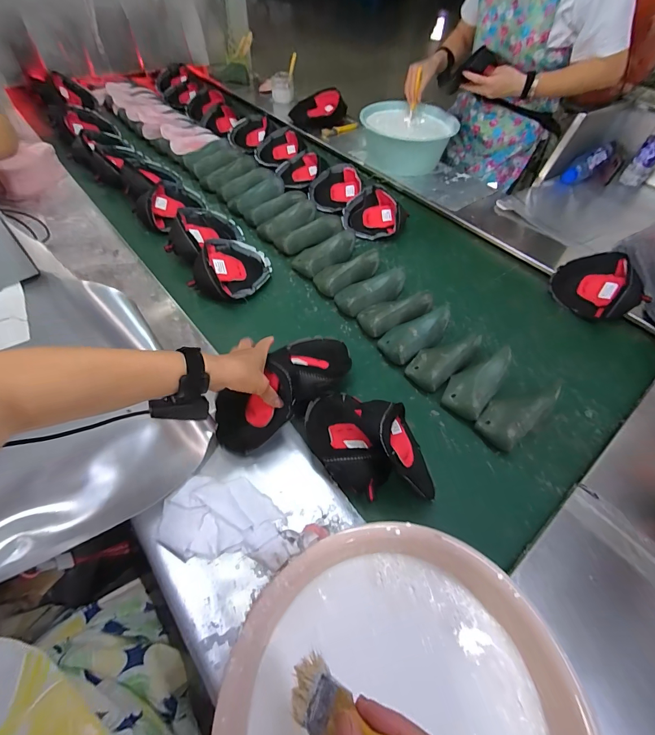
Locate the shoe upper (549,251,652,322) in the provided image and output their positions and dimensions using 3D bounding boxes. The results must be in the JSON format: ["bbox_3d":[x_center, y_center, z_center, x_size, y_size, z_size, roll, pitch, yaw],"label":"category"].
[{"bbox_3d":[0.627,-0.187,0.830,0.169,0.030,0.155,-12,70,17],"label":"shoe upper"}]

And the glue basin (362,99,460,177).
[{"bbox_3d":[0.277,-0.803,1.235,0.286,0.131,0.286,4,57,-6],"label":"glue basin"}]

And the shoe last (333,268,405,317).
[{"bbox_3d":[0.101,-0.169,0.797,0.161,0.063,0.070,-21,54,-25],"label":"shoe last"}]

